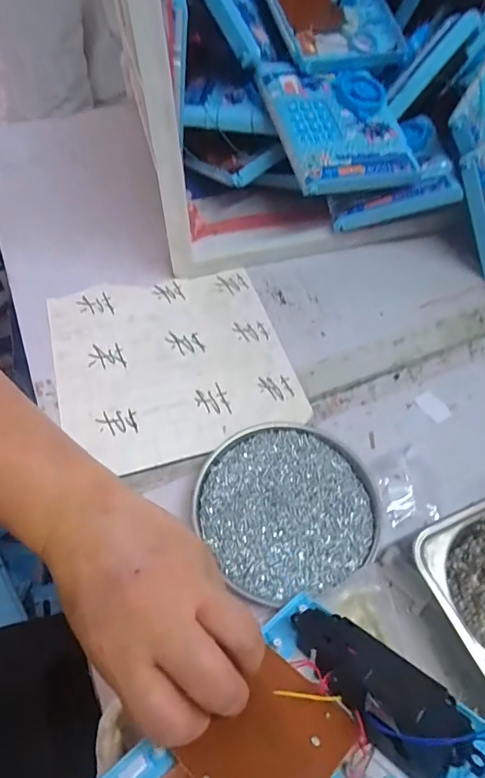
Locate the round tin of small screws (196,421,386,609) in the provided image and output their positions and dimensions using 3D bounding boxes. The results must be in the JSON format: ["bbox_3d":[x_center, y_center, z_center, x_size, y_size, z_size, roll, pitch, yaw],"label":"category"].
[{"bbox_3d":[0.036,0.088,0.356,0.132,0.018,0.130,0,55,-1],"label":"round tin of small screws"}]

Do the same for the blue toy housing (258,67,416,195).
[{"bbox_3d":[0.097,-0.270,0.475,0.132,0.023,0.154,-13,74,-11],"label":"blue toy housing"}]

